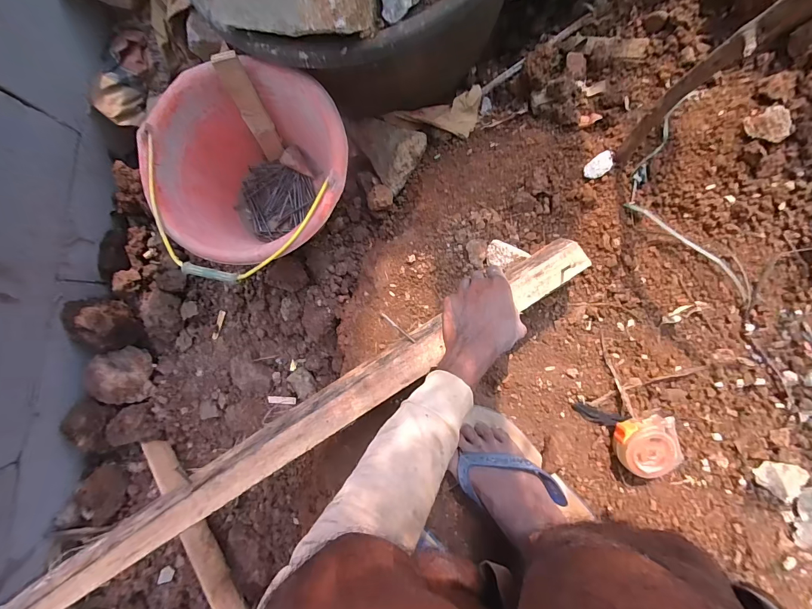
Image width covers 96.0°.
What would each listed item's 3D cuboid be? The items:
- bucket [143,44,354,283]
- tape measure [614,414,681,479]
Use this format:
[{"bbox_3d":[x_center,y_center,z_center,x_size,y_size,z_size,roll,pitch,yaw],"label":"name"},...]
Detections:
[{"bbox_3d":[-0.228,-0.195,0.603,0.271,0.202,0.288,0,89,-2],"label":"bucket"},{"bbox_3d":[0.329,0.194,0.505,0.069,0.045,0.076,-17,90,-2],"label":"tape measure"}]

